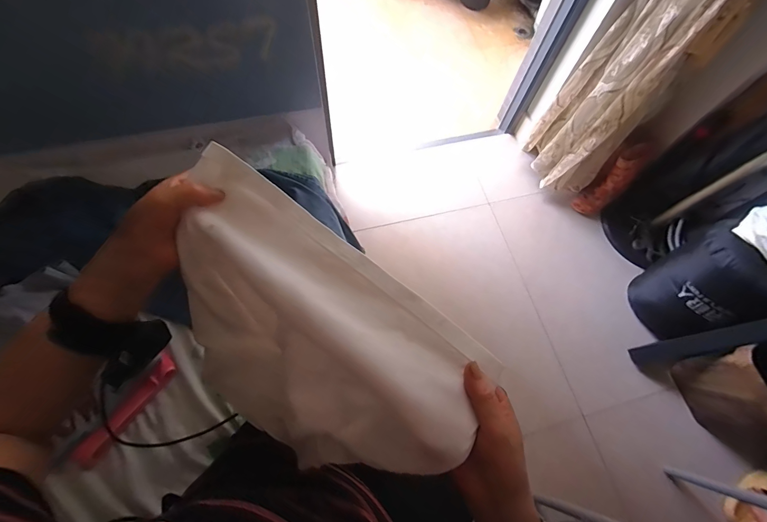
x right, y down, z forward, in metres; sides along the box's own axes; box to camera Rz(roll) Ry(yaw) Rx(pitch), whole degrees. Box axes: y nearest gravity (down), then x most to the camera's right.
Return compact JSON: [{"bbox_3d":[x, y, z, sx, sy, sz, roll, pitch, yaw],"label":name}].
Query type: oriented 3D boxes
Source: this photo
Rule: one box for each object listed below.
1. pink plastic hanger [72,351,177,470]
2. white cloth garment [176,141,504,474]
[{"bbox_3d":[-0.435,0.253,0.574,0.034,0.023,0.196,31,69,10],"label":"pink plastic hanger"},{"bbox_3d":[-0.109,0.109,0.386,0.356,0.309,0.069,40,32,9],"label":"white cloth garment"}]

